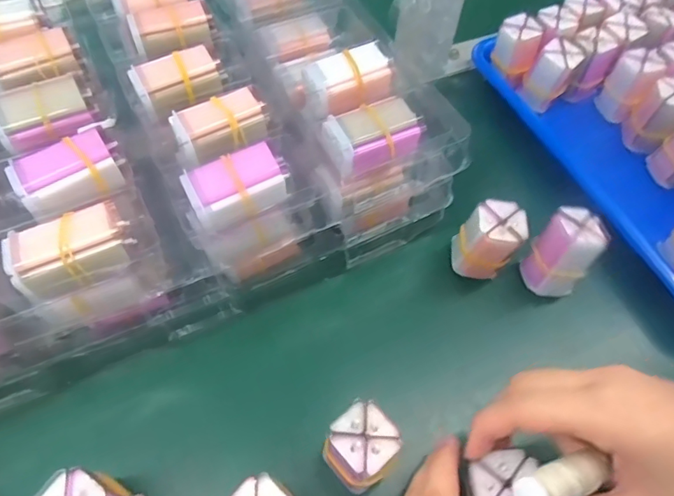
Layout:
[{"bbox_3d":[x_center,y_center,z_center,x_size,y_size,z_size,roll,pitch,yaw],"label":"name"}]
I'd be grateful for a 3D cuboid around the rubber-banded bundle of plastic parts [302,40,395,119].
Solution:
[{"bbox_3d":[0.009,-0.117,0.347,0.057,0.023,0.037,-20,61,-14],"label":"rubber-banded bundle of plastic parts"}]

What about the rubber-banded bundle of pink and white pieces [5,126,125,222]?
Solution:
[{"bbox_3d":[-0.160,-0.046,0.299,0.057,0.025,0.032,-29,64,-19],"label":"rubber-banded bundle of pink and white pieces"}]

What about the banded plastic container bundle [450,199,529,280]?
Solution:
[{"bbox_3d":[0.107,-0.006,0.356,0.041,0.052,0.036,26,61,14],"label":"banded plastic container bundle"}]

